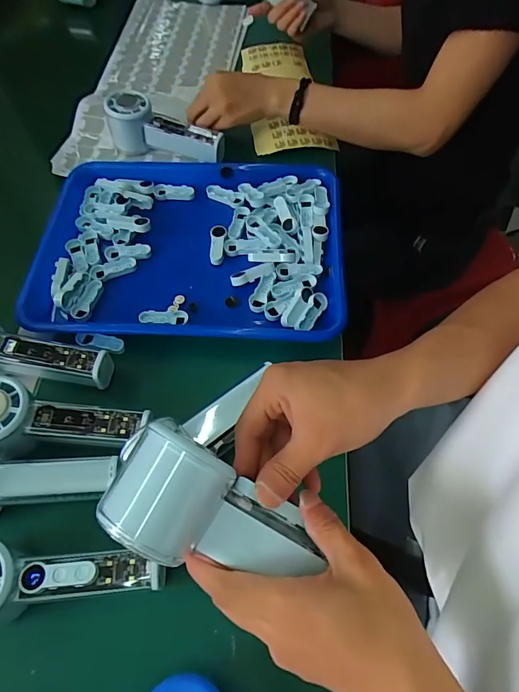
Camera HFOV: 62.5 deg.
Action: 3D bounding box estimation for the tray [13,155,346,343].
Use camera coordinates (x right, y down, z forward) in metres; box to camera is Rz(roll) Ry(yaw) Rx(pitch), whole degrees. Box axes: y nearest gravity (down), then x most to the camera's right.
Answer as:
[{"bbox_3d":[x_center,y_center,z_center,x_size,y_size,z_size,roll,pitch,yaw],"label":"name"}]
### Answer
[{"bbox_3d":[-0.077,-0.111,0.481,0.330,0.036,0.242,1,61,3],"label":"tray"}]

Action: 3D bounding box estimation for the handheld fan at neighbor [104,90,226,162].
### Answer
[{"bbox_3d":[-0.122,-0.281,0.549,0.154,0.059,0.046,11,62,9],"label":"handheld fan at neighbor"}]

